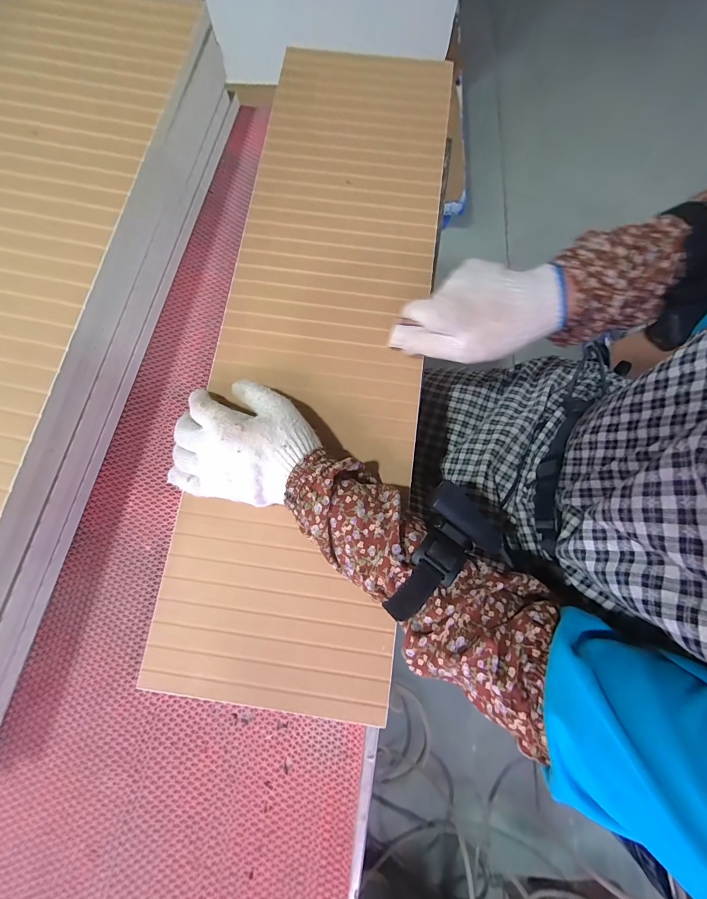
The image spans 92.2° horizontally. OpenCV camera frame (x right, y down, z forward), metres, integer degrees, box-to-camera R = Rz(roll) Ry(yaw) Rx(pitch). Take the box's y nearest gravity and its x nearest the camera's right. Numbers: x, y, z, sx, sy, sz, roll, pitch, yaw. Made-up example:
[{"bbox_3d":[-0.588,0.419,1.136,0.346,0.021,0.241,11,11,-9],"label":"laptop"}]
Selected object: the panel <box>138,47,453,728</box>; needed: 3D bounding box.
[{"bbox_3d":[-0.029,-0.137,0.371,0.218,0.009,0.751,8,79,1],"label":"panel"}]

